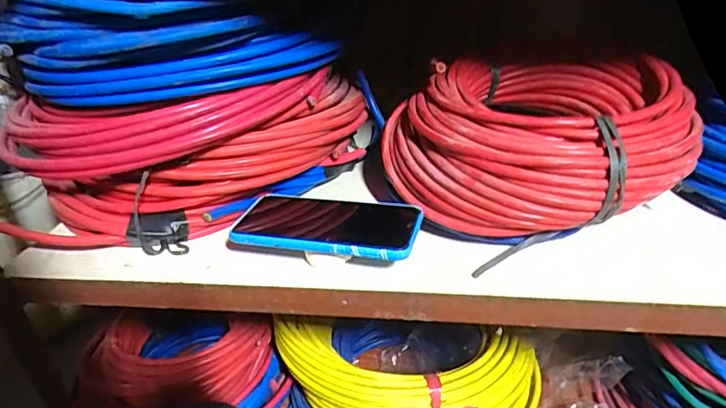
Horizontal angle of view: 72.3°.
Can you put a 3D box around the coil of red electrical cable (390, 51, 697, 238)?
[{"bbox_3d":[0.147,-0.056,0.456,0.260,0.100,0.183,6,30,16],"label":"coil of red electrical cable"}]

